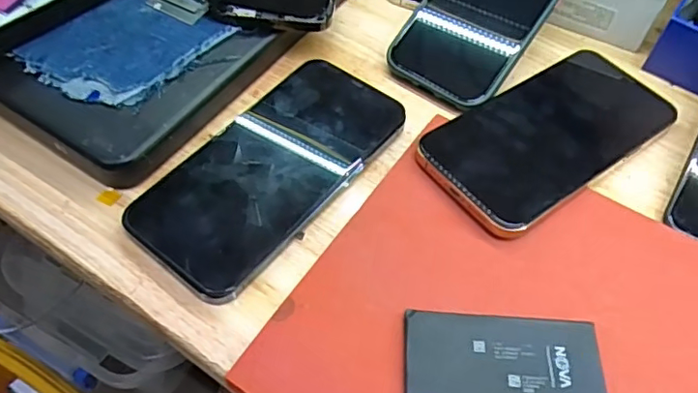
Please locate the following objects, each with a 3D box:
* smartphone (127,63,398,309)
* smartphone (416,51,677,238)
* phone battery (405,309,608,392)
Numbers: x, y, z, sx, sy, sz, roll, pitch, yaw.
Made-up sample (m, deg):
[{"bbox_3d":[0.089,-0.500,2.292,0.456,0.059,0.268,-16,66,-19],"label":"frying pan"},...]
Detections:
[{"bbox_3d":[-0.043,-0.019,0.314,0.076,0.006,0.155,35,61,20],"label":"smartphone"},{"bbox_3d":[0.117,-0.039,0.331,0.154,0.008,0.076,-31,62,-21],"label":"smartphone"},{"bbox_3d":[0.069,0.084,0.252,0.087,0.005,0.066,3,57,1],"label":"phone battery"}]

